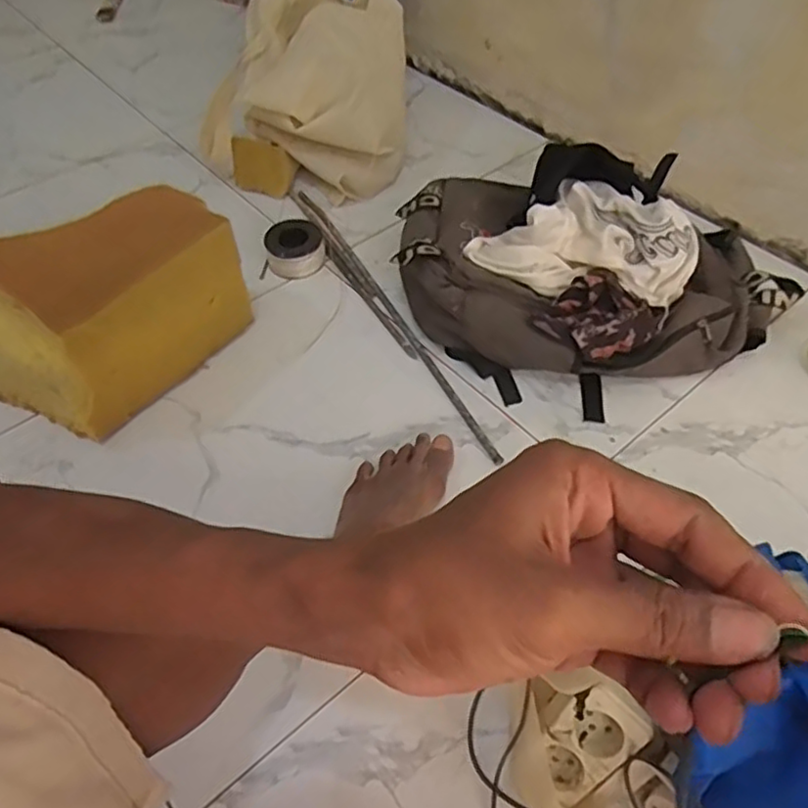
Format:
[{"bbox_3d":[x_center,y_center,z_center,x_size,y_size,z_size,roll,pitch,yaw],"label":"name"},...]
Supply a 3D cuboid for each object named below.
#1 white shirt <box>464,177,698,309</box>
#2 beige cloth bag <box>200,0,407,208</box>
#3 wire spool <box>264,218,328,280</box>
[{"bbox_3d":[0.232,-0.219,0.834,0.293,0.104,0.165,3,52,3],"label":"white shirt"},{"bbox_3d":[-0.145,-0.526,1.077,0.312,0.219,0.283,13,54,13],"label":"beige cloth bag"},{"bbox_3d":[-0.160,-0.233,0.964,0.084,0.043,0.080,-1,52,2],"label":"wire spool"}]

